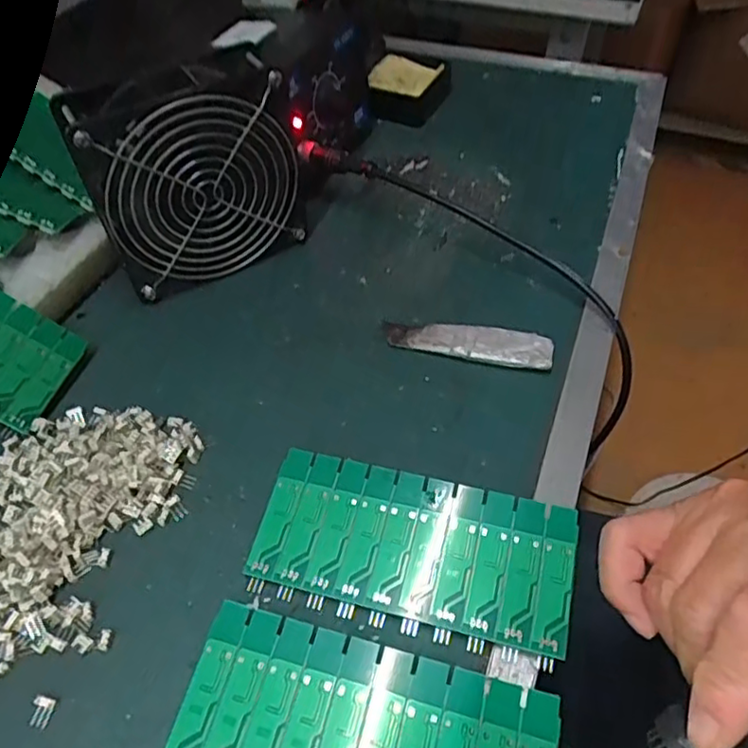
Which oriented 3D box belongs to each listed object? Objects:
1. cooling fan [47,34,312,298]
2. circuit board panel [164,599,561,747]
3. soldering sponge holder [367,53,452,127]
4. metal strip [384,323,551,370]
[{"bbox_3d":[-0.105,-0.115,0.365,0.119,0.121,0.044,-26,54,-19],"label":"cooling fan"},{"bbox_3d":[-0.005,0.134,0.227,0.137,0.012,0.061,11,49,12],"label":"circuit board panel"},{"bbox_3d":[0.029,-0.244,0.521,0.053,0.029,0.081,15,53,13],"label":"soldering sponge holder"},{"bbox_3d":[0.054,-0.019,0.354,0.095,0.010,0.022,11,52,10],"label":"metal strip"}]

